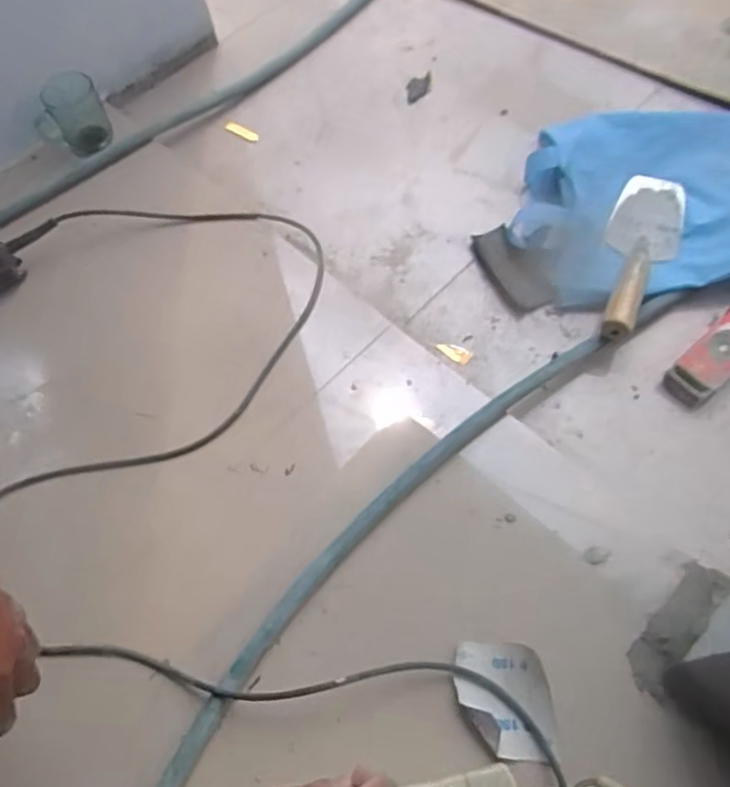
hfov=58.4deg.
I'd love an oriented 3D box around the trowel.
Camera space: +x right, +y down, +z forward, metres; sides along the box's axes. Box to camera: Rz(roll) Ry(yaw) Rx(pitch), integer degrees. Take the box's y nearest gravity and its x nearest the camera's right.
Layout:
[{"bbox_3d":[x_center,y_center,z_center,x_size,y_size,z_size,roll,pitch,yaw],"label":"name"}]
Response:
[{"bbox_3d":[0.350,-0.191,0.837,0.092,0.055,0.318,22,63,17],"label":"trowel"}]

